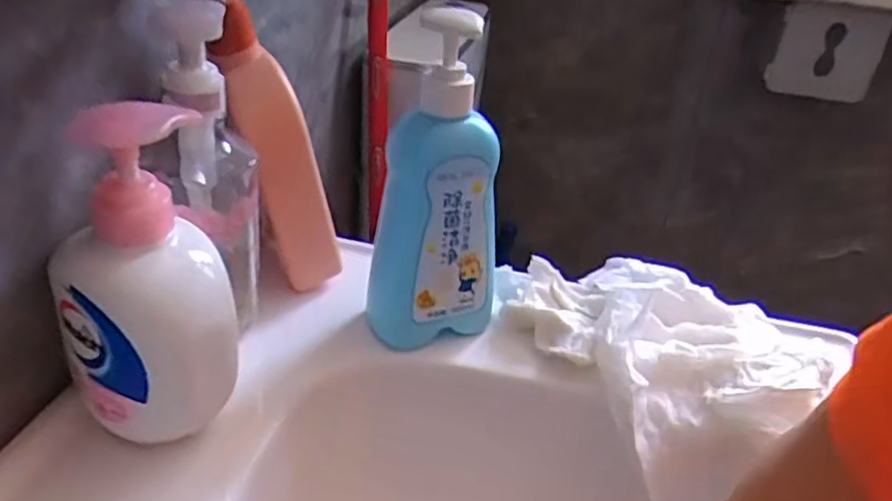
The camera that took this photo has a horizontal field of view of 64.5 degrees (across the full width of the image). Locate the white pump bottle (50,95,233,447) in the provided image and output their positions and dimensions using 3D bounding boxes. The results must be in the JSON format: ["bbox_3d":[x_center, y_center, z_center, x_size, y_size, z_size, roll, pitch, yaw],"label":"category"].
[{"bbox_3d":[-0.144,0.013,0.341,0.076,0.155,0.070,-13,34,-29],"label":"white pump bottle"}]

